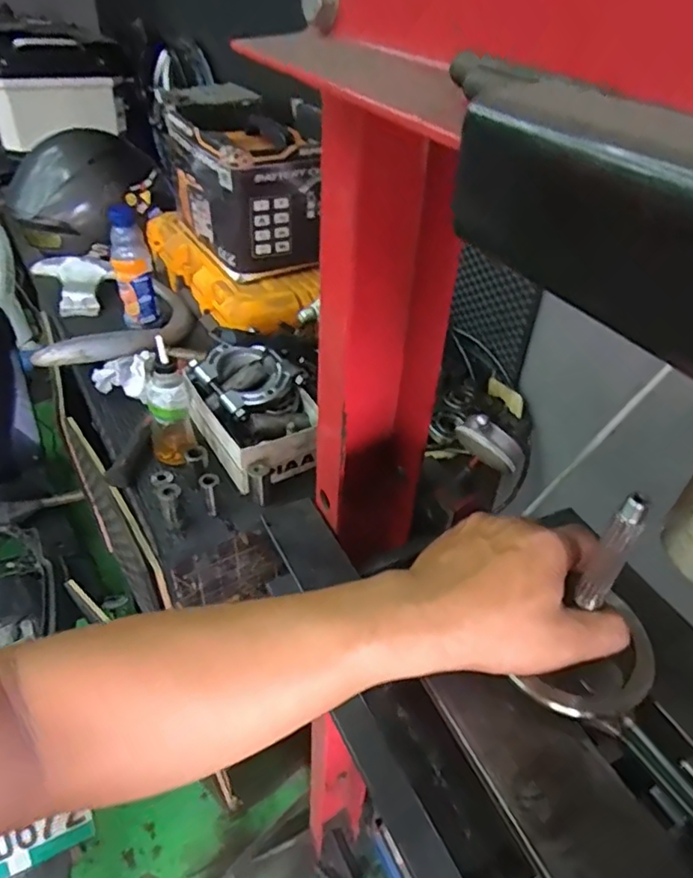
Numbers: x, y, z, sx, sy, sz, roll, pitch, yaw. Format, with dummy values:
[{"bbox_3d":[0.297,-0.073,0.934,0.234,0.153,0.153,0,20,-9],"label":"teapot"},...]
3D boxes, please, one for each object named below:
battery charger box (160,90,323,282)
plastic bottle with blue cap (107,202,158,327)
[{"bbox_3d":[-0.184,-0.433,1.009,0.170,0.203,0.287,-19,45,-23],"label":"battery charger box"},{"bbox_3d":[-0.377,-0.300,1.022,0.064,0.194,0.061,-12,42,-16],"label":"plastic bottle with blue cap"}]

